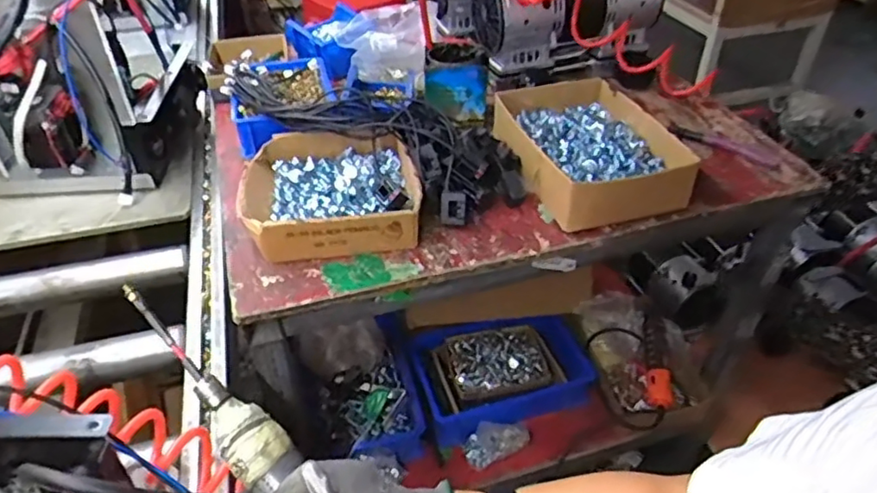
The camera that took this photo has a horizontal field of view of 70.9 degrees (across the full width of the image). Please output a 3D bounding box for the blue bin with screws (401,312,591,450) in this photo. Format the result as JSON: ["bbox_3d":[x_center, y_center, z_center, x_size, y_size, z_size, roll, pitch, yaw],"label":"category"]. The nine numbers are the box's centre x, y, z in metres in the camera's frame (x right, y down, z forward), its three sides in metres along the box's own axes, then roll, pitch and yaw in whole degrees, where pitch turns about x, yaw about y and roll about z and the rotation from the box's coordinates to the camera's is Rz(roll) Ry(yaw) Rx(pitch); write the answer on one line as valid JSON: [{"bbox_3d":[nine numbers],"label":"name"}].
[{"bbox_3d":[0.113,0.225,1.120,0.300,0.064,0.197,-9,40,-11],"label":"blue bin with screws"}]

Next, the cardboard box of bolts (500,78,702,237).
[{"bbox_3d":[0.194,-0.132,0.819,0.189,0.065,0.266,-11,40,-12],"label":"cardboard box of bolts"}]

